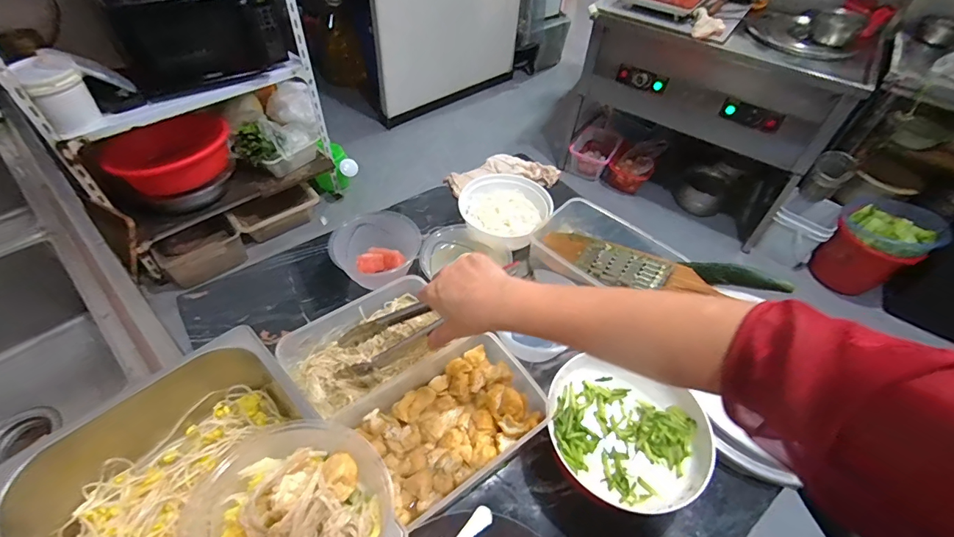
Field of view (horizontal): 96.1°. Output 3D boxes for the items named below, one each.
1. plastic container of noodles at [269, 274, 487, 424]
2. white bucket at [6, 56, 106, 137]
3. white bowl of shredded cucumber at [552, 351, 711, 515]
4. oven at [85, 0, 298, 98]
[{"bbox_3d":[-0.145,0.109,0.593,0.222,0.061,0.161,-33,58,-28],"label":"plastic container of noodles"},{"bbox_3d":[-1.177,-0.491,1.214,0.145,0.173,0.133,36,56,25],"label":"white bucket"},{"bbox_3d":[0.185,0.211,0.551,0.199,0.047,0.191,26,52,17],"label":"white bowl of shredded cucumber"},{"bbox_3d":[-0.923,-0.833,1.446,0.551,0.266,0.320,-33,59,-28],"label":"oven"}]

